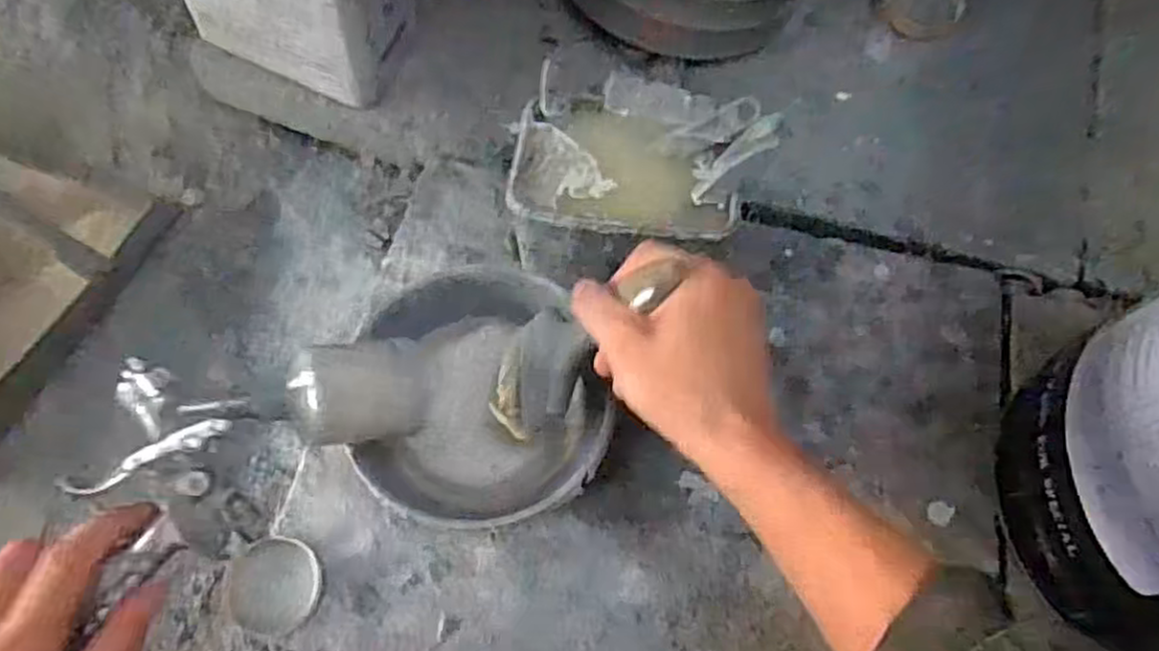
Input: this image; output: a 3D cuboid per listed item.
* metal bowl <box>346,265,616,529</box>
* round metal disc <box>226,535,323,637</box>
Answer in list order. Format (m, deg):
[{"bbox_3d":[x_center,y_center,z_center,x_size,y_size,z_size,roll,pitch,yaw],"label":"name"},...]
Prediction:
[{"bbox_3d":[-0.071,0.048,0.511,0.162,0.056,0.172,1,68,-2],"label":"metal bowl"},{"bbox_3d":[-0.197,0.168,0.475,0.056,0.015,0.057,1,68,-2],"label":"round metal disc"}]

